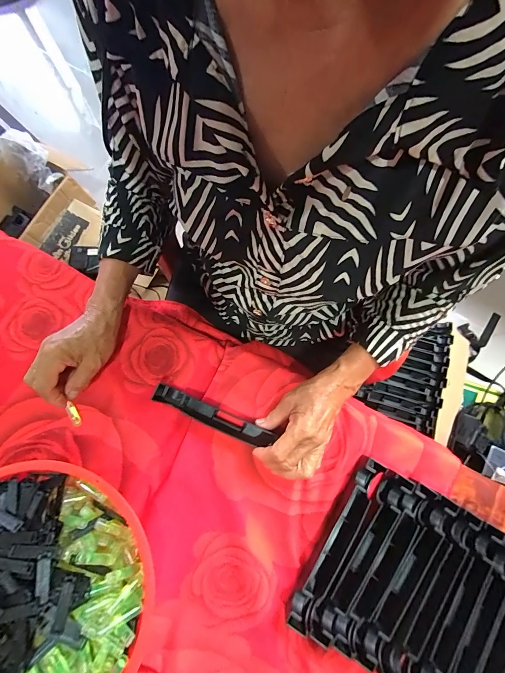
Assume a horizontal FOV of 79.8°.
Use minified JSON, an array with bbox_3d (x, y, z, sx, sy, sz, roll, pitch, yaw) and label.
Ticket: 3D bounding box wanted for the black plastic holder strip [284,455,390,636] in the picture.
[{"bbox_3d":[0.095,0.229,0.345,0.026,0.027,0.189,31,79,8],"label":"black plastic holder strip"}]

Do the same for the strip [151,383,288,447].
[{"bbox_3d":[-0.050,0.100,0.382,0.167,0.025,0.029,22,78,7],"label":"strip"}]

